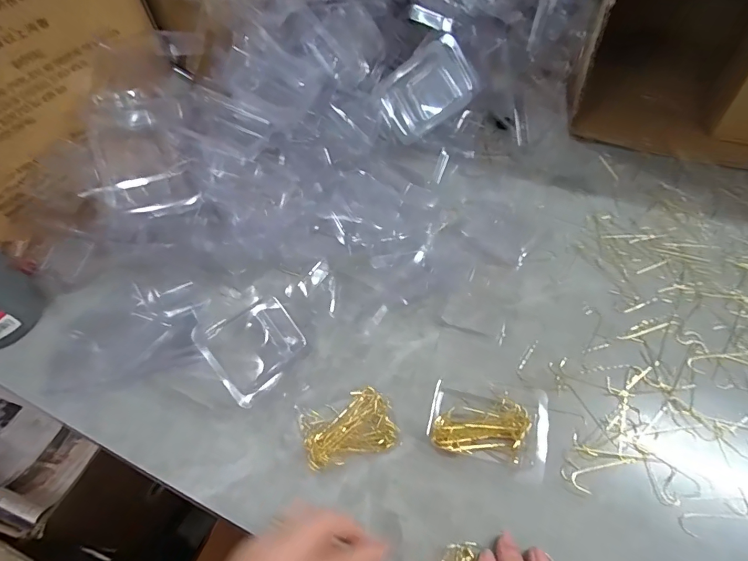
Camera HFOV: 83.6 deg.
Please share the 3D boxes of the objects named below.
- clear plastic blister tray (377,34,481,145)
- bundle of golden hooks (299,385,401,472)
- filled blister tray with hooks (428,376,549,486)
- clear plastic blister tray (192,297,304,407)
[{"bbox_3d":[0.061,-0.219,0.486,0.108,0.024,0.078,-34,94,15],"label":"clear plastic blister tray"},{"bbox_3d":[-0.020,0.117,0.334,0.070,0.015,0.048,-16,55,-9],"label":"bundle of golden hooks"},{"bbox_3d":[0.090,0.114,0.330,0.089,0.010,0.064,13,56,11],"label":"filled blister tray with hooks"},{"bbox_3d":[-0.111,0.056,0.378,0.078,0.023,0.081,-37,61,-22],"label":"clear plastic blister tray"}]

